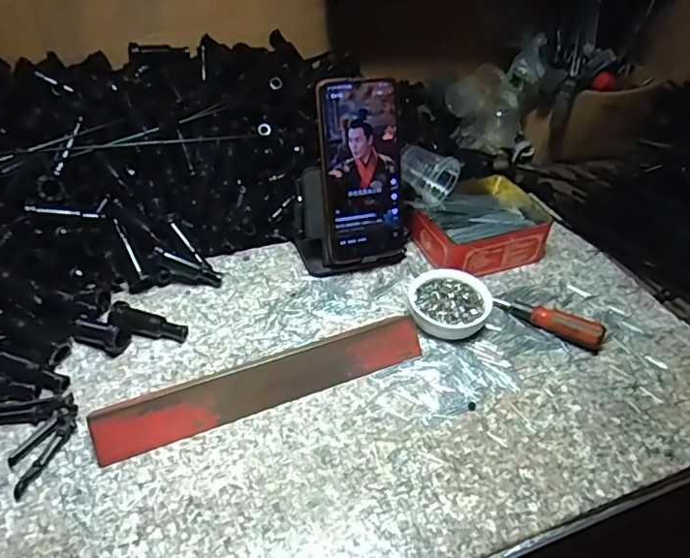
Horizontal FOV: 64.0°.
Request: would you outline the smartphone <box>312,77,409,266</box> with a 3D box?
[{"bbox_3d":[0.018,-0.100,0.518,0.082,0.165,0.006,-12,19,-15],"label":"smartphone"}]

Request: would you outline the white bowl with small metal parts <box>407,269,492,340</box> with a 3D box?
[{"bbox_3d":[0.092,0.024,0.498,0.072,0.028,0.066,2,41,-2],"label":"white bowl with small metal parts"}]

